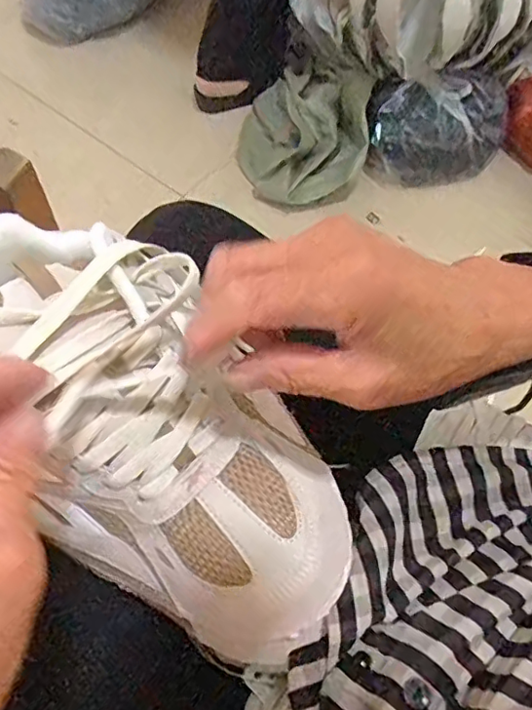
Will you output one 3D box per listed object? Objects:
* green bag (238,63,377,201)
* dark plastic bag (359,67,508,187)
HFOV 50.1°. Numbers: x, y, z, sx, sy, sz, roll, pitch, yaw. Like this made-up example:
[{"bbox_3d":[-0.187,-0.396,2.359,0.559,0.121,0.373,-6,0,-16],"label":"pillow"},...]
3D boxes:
[{"bbox_3d":[0.062,-0.385,0.997,0.220,0.131,0.256,11,64,3],"label":"green bag"},{"bbox_3d":[0.288,-0.383,0.964,0.235,0.130,0.130,1,64,-2],"label":"dark plastic bag"}]

